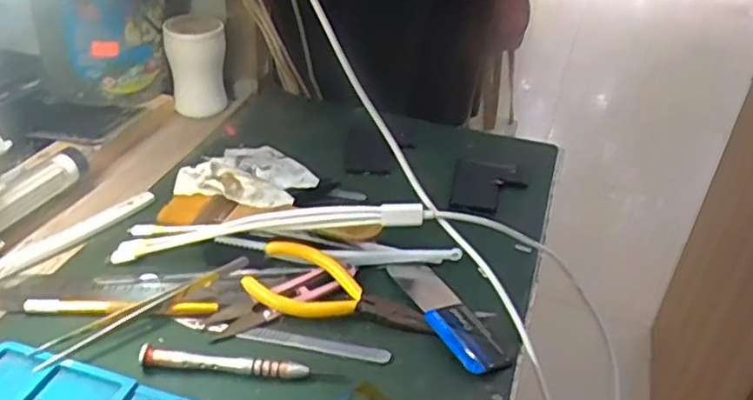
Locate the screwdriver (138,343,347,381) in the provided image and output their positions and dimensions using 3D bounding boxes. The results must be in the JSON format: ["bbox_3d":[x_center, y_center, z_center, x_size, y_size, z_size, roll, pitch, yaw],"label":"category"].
[{"bbox_3d":[-0.076,0.092,0.367,0.112,0.011,0.012,5,34,0],"label":"screwdriver"}]

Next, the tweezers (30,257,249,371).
[{"bbox_3d":[-0.140,0.064,0.396,0.132,0.010,0.015,-24,44,-36],"label":"tweezers"}]

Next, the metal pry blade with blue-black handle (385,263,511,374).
[{"bbox_3d":[0.044,0.070,0.415,0.032,0.007,0.107,-13,38,-24],"label":"metal pry blade with blue-black handle"}]

